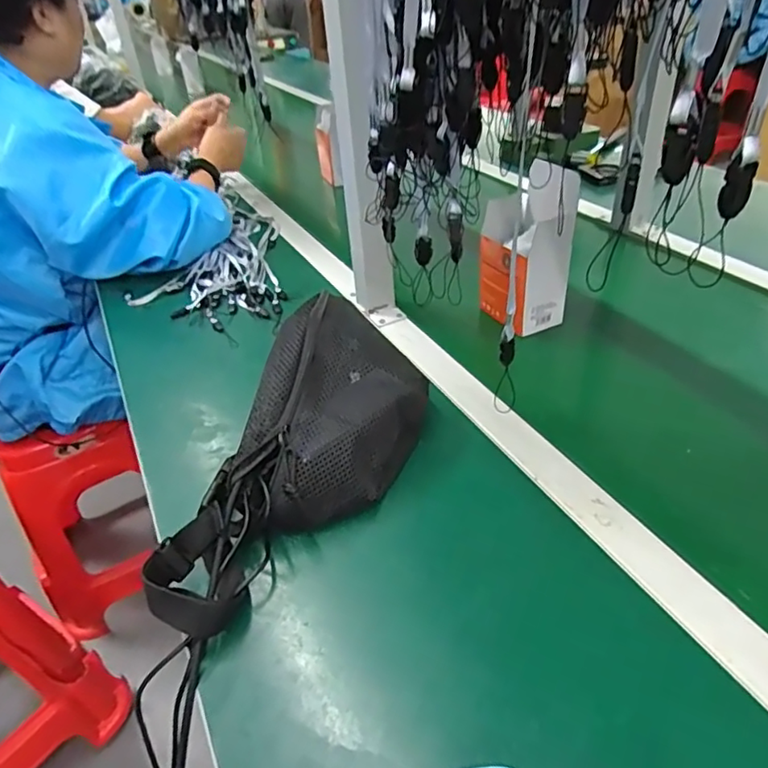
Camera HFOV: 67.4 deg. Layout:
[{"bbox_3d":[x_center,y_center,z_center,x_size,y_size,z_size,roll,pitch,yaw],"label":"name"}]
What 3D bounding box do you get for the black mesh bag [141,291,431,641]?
[{"bbox_3d":[-0.069,0.048,0.478,0.135,0.095,0.319,15,42,25],"label":"black mesh bag"}]

